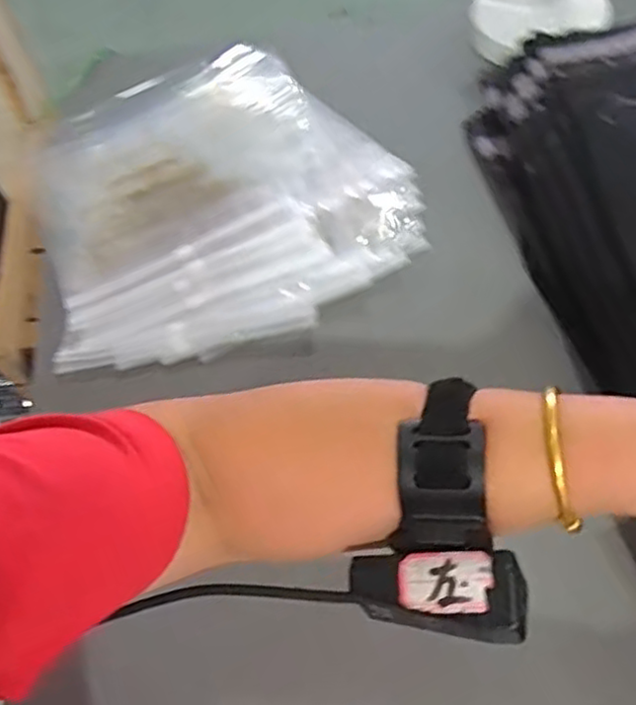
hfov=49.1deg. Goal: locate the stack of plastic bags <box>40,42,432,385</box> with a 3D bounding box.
[{"bbox_3d":[-0.084,-0.135,0.586,0.295,0.033,0.307,-19,58,-5],"label":"stack of plastic bags"}]

